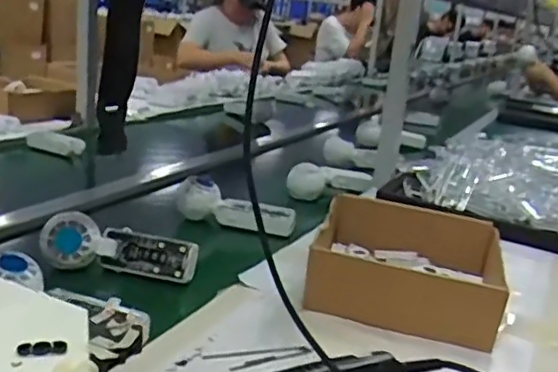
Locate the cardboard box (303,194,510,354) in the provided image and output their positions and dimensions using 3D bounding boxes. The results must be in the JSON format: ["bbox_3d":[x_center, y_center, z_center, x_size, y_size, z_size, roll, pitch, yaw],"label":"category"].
[{"bbox_3d":[0.148,0.082,0.718,0.196,0.063,0.233,10,16,13],"label":"cardboard box"}]

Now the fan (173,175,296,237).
[{"bbox_3d":[-0.059,0.029,0.870,0.168,0.059,0.050,7,16,0],"label":"fan"}]

